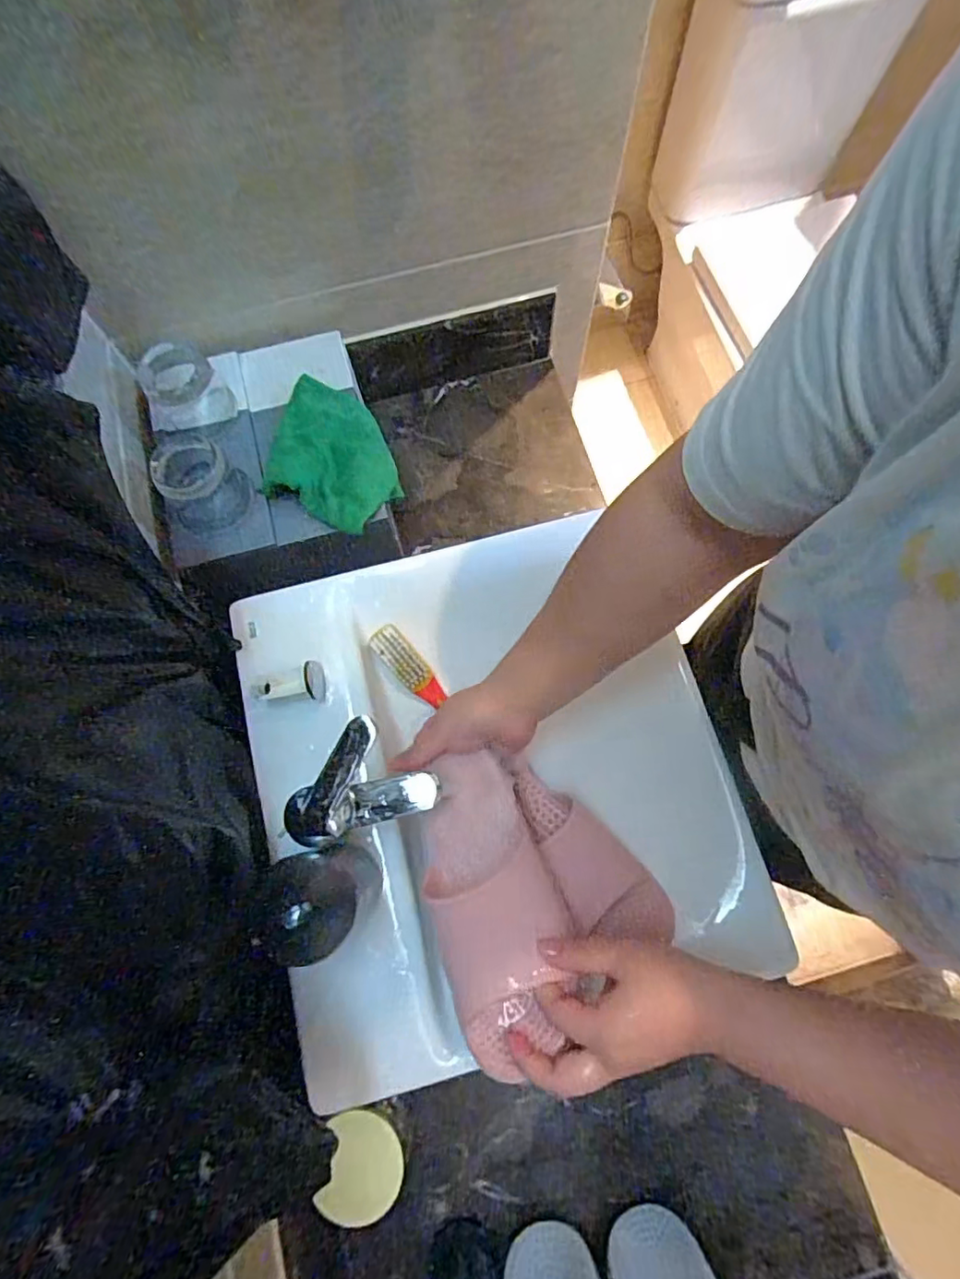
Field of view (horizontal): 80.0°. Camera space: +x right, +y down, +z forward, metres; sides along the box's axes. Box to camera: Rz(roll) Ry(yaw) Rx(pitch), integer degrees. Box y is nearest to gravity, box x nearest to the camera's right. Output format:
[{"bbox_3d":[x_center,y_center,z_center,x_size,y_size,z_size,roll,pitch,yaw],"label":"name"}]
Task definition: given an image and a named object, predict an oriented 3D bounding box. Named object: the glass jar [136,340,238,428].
[{"bbox_3d":[-0.311,-0.266,0.606,0.075,0.060,0.065,-38,78,-9],"label":"glass jar"}]

